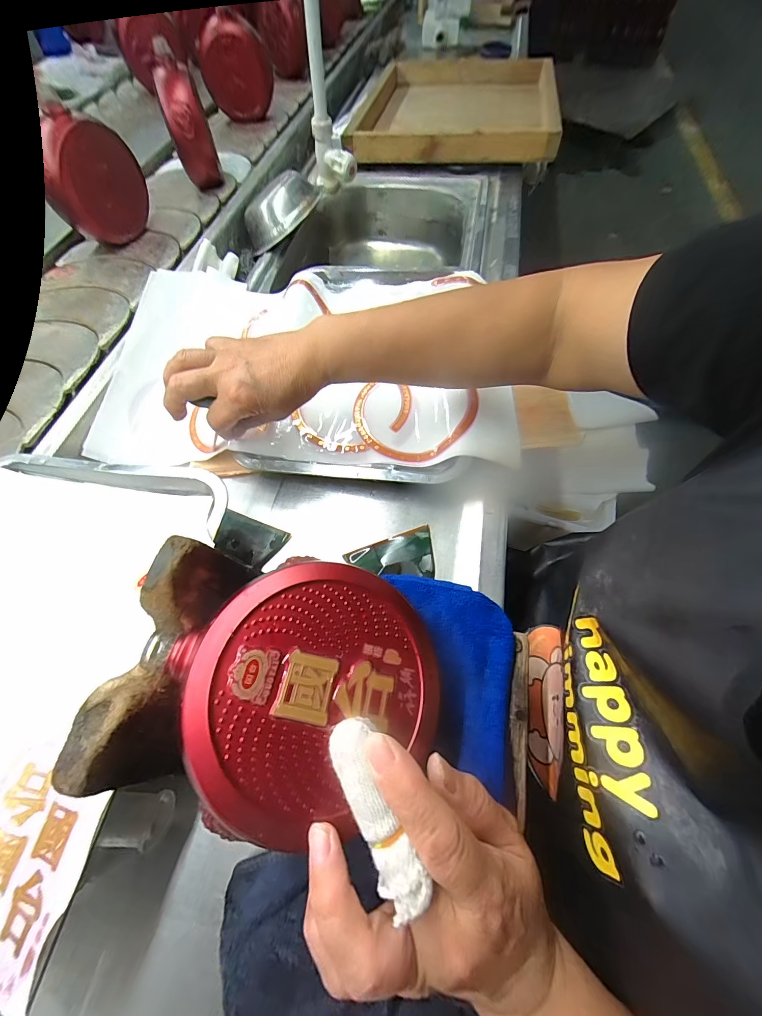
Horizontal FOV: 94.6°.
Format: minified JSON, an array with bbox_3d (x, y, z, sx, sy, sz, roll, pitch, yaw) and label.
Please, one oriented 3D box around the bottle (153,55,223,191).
[{"bbox_3d":[-0.326,-0.637,0.598,0.076,0.139,0.059,-19,65,-9],"label":"bottle"}]

